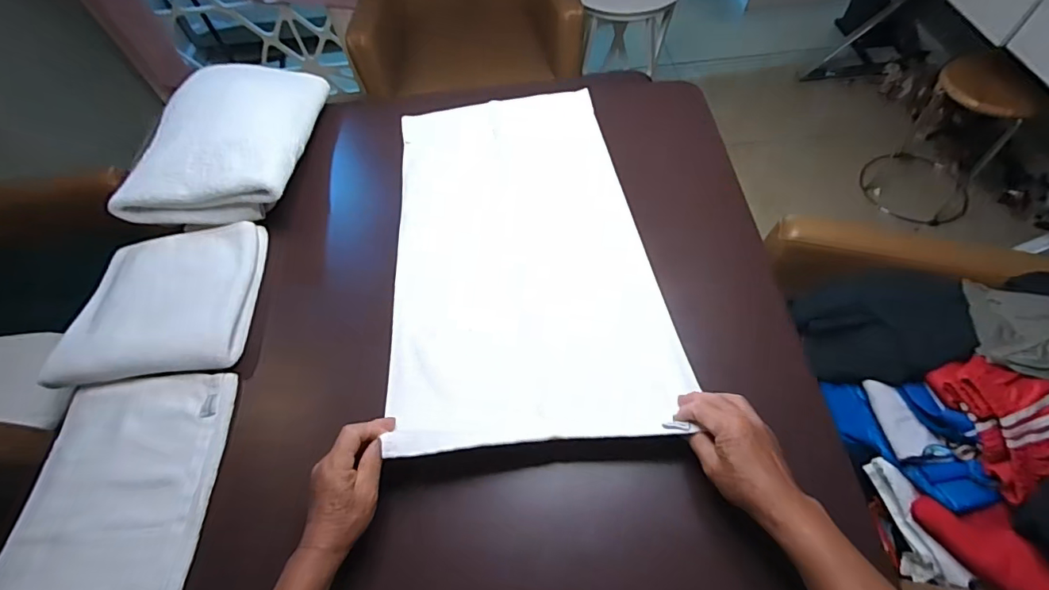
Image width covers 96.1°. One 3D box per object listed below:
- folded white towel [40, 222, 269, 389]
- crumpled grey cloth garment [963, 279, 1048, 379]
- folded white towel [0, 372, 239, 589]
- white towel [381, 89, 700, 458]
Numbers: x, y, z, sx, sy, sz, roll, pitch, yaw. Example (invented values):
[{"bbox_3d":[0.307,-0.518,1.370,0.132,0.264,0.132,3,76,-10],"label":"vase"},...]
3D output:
[{"bbox_3d":[-0.564,0.004,0.726,0.285,0.038,0.247,-6,58,1],"label":"folded white towel"},{"bbox_3d":[0.756,0.054,0.698,0.143,0.025,0.199,14,44,20],"label":"crumpled grey cloth garment"},{"bbox_3d":[-0.516,0.296,0.568,0.259,0.023,0.399,-3,61,6],"label":"folded white towel"},{"bbox_3d":[-0.010,-0.097,0.739,0.375,0.073,0.664,-7,58,0],"label":"white towel"}]

